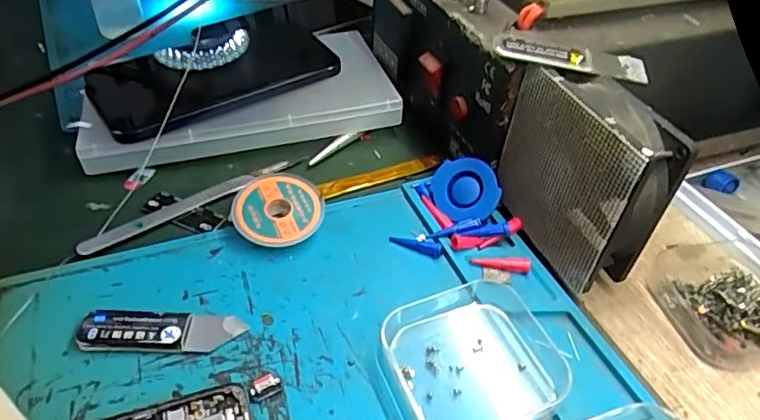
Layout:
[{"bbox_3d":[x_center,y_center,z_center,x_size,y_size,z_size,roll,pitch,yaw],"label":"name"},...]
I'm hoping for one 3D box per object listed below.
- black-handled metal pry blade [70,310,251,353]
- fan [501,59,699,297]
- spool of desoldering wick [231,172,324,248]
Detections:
[{"bbox_3d":[-0.093,0.051,0.238,0.066,0.006,0.018,1,41,-2],"label":"black-handled metal pry blade"},{"bbox_3d":[0.089,-0.014,0.261,0.027,0.086,0.078,-17,45,-22],"label":"fan"},{"bbox_3d":[-0.051,-0.001,0.283,0.044,0.007,0.042,4,56,-6],"label":"spool of desoldering wick"}]

